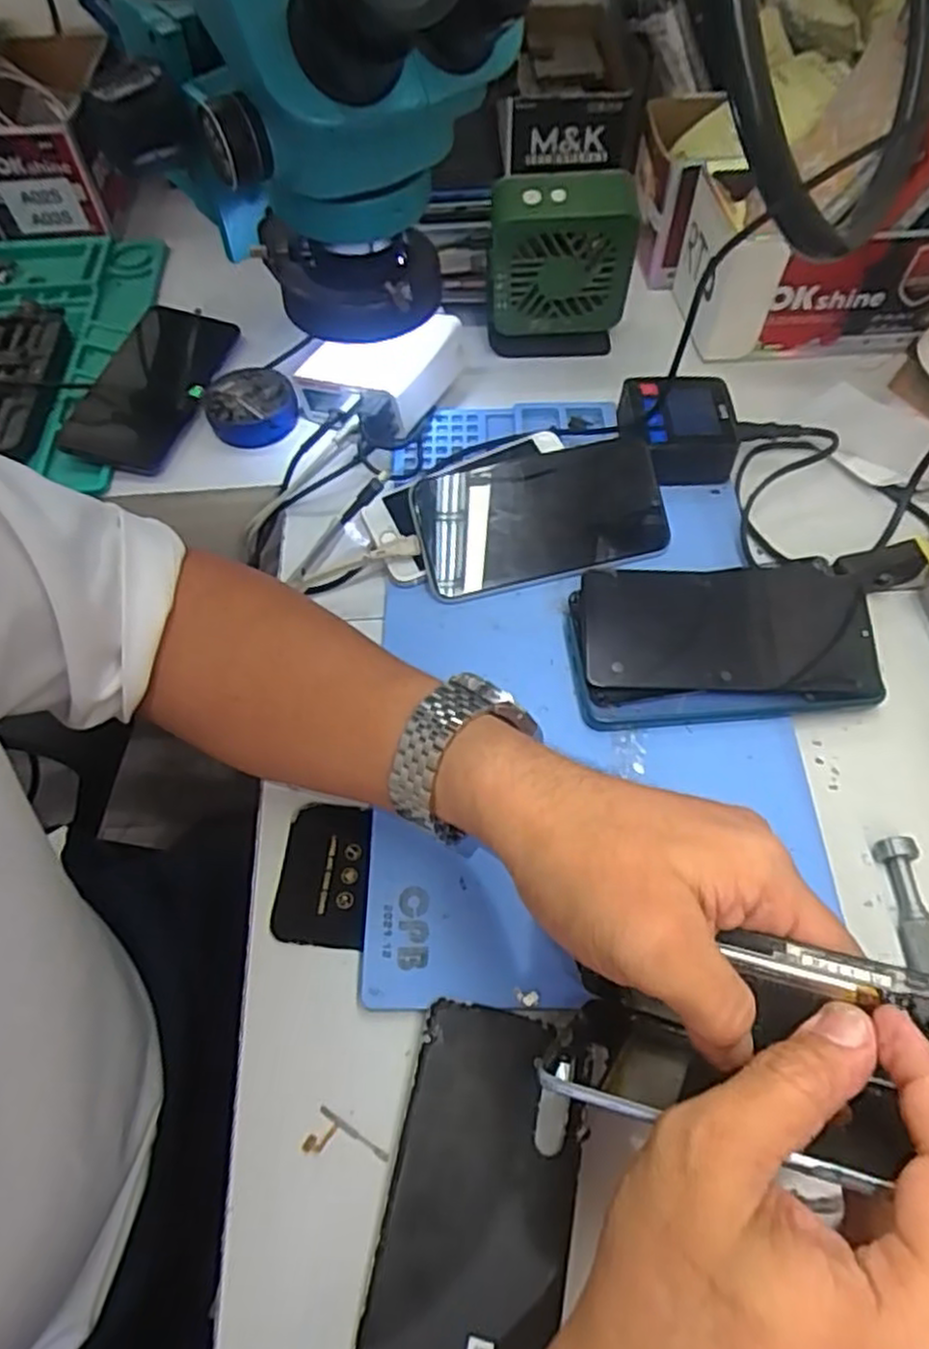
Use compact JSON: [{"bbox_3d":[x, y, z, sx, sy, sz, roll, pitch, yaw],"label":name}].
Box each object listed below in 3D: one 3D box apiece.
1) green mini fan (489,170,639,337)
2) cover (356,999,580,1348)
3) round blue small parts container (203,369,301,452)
[{"bbox_3d":[0.066,-0.281,0.514,0.100,0.122,0.039,3,59,2],"label":"green mini fan"},{"bbox_3d":[0.005,0.211,0.281,0.070,0.006,0.144,10,60,7],"label":"cover"},{"bbox_3d":[-0.152,-0.192,0.522,0.061,0.018,0.061,0,59,1],"label":"round blue small parts container"}]

